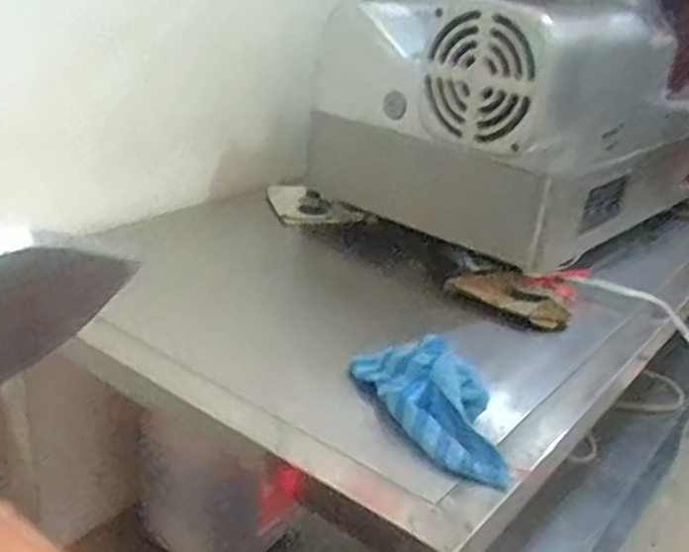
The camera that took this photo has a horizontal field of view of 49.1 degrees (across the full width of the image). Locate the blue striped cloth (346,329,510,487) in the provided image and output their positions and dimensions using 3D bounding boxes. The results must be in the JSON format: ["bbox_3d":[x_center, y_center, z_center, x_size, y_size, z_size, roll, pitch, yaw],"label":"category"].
[{"bbox_3d":[0.084,0.107,0.668,0.103,0.044,0.192,-4,26,-19],"label":"blue striped cloth"}]

